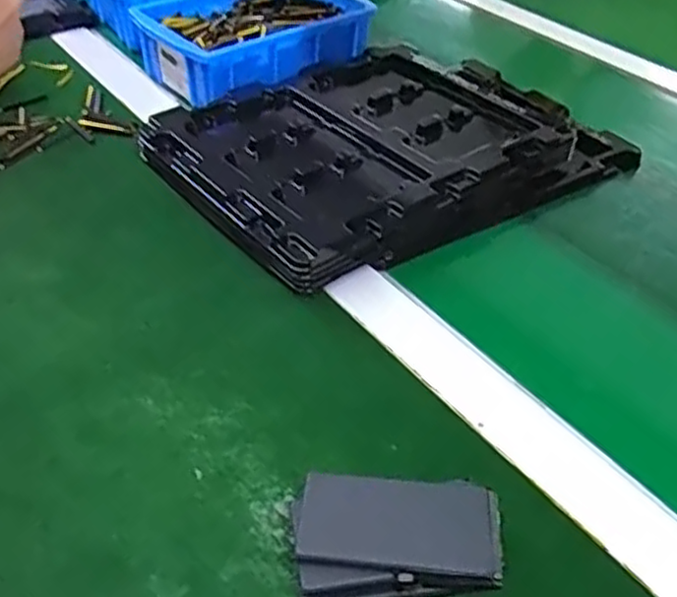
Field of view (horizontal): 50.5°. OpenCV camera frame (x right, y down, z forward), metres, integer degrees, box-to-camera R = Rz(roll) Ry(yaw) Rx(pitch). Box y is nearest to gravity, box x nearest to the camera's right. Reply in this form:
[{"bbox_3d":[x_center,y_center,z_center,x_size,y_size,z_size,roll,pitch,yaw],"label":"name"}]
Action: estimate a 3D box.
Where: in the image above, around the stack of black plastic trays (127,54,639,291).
[{"bbox_3d":[0.040,-0.125,0.567,0.326,0.035,0.218,-23,48,-26],"label":"stack of black plastic trays"}]

